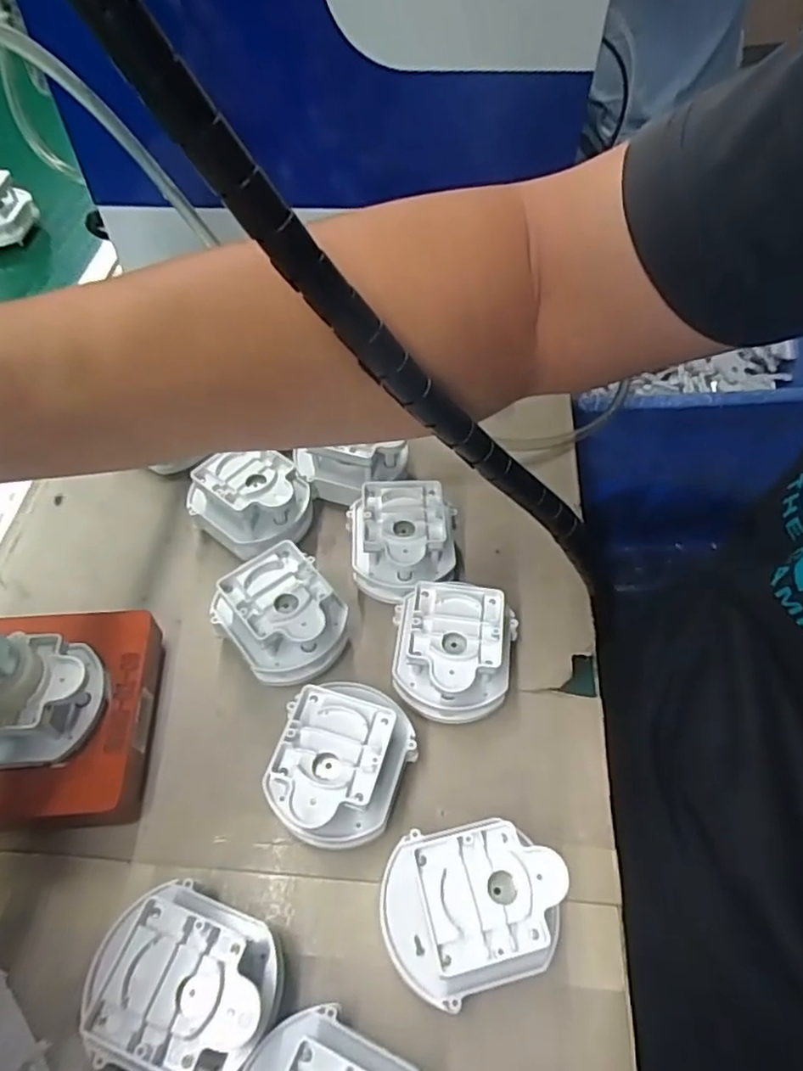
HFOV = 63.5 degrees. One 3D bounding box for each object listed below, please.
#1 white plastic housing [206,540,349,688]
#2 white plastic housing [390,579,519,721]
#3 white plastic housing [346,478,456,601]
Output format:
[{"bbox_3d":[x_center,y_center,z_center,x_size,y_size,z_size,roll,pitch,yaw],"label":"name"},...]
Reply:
[{"bbox_3d":[-0.060,0.044,0.339,0.060,0.049,0.063,-35,62,-22],"label":"white plastic housing"},{"bbox_3d":[0.027,0.061,0.328,0.059,0.049,0.062,1,55,1],"label":"white plastic housing"},{"bbox_3d":[0.001,0.005,0.368,0.060,0.049,0.064,0,55,0],"label":"white plastic housing"}]

